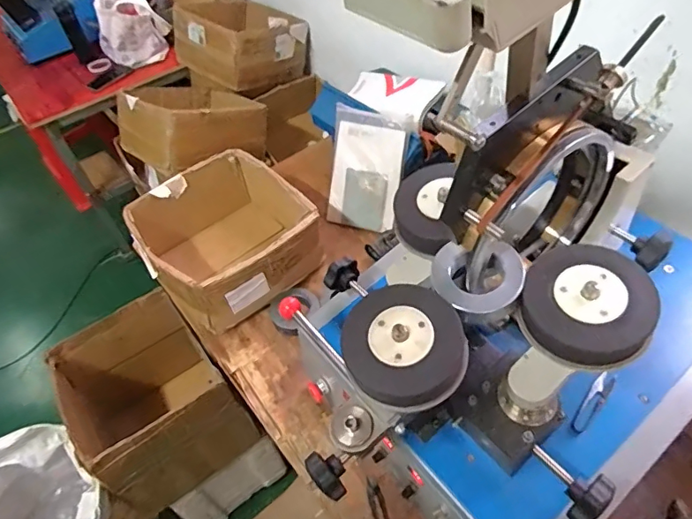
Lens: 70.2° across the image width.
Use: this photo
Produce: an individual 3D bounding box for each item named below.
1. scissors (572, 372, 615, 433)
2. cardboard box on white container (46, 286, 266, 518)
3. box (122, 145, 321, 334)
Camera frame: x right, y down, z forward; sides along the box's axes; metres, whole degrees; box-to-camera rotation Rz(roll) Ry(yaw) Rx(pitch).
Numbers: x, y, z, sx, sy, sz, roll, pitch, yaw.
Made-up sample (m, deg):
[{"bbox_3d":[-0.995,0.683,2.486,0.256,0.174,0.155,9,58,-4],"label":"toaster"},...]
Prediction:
[{"bbox_3d":[0.338,0.195,0.672,0.024,0.004,0.096,38,70,14],"label":"scissors"},{"bbox_3d":[-0.442,0.339,1.154,0.301,0.351,0.346,-33,54,-21],"label":"cardboard box on white container"},{"bbox_3d":[-0.252,-0.055,1.110,0.362,0.175,0.333,-32,54,-21],"label":"box"}]

